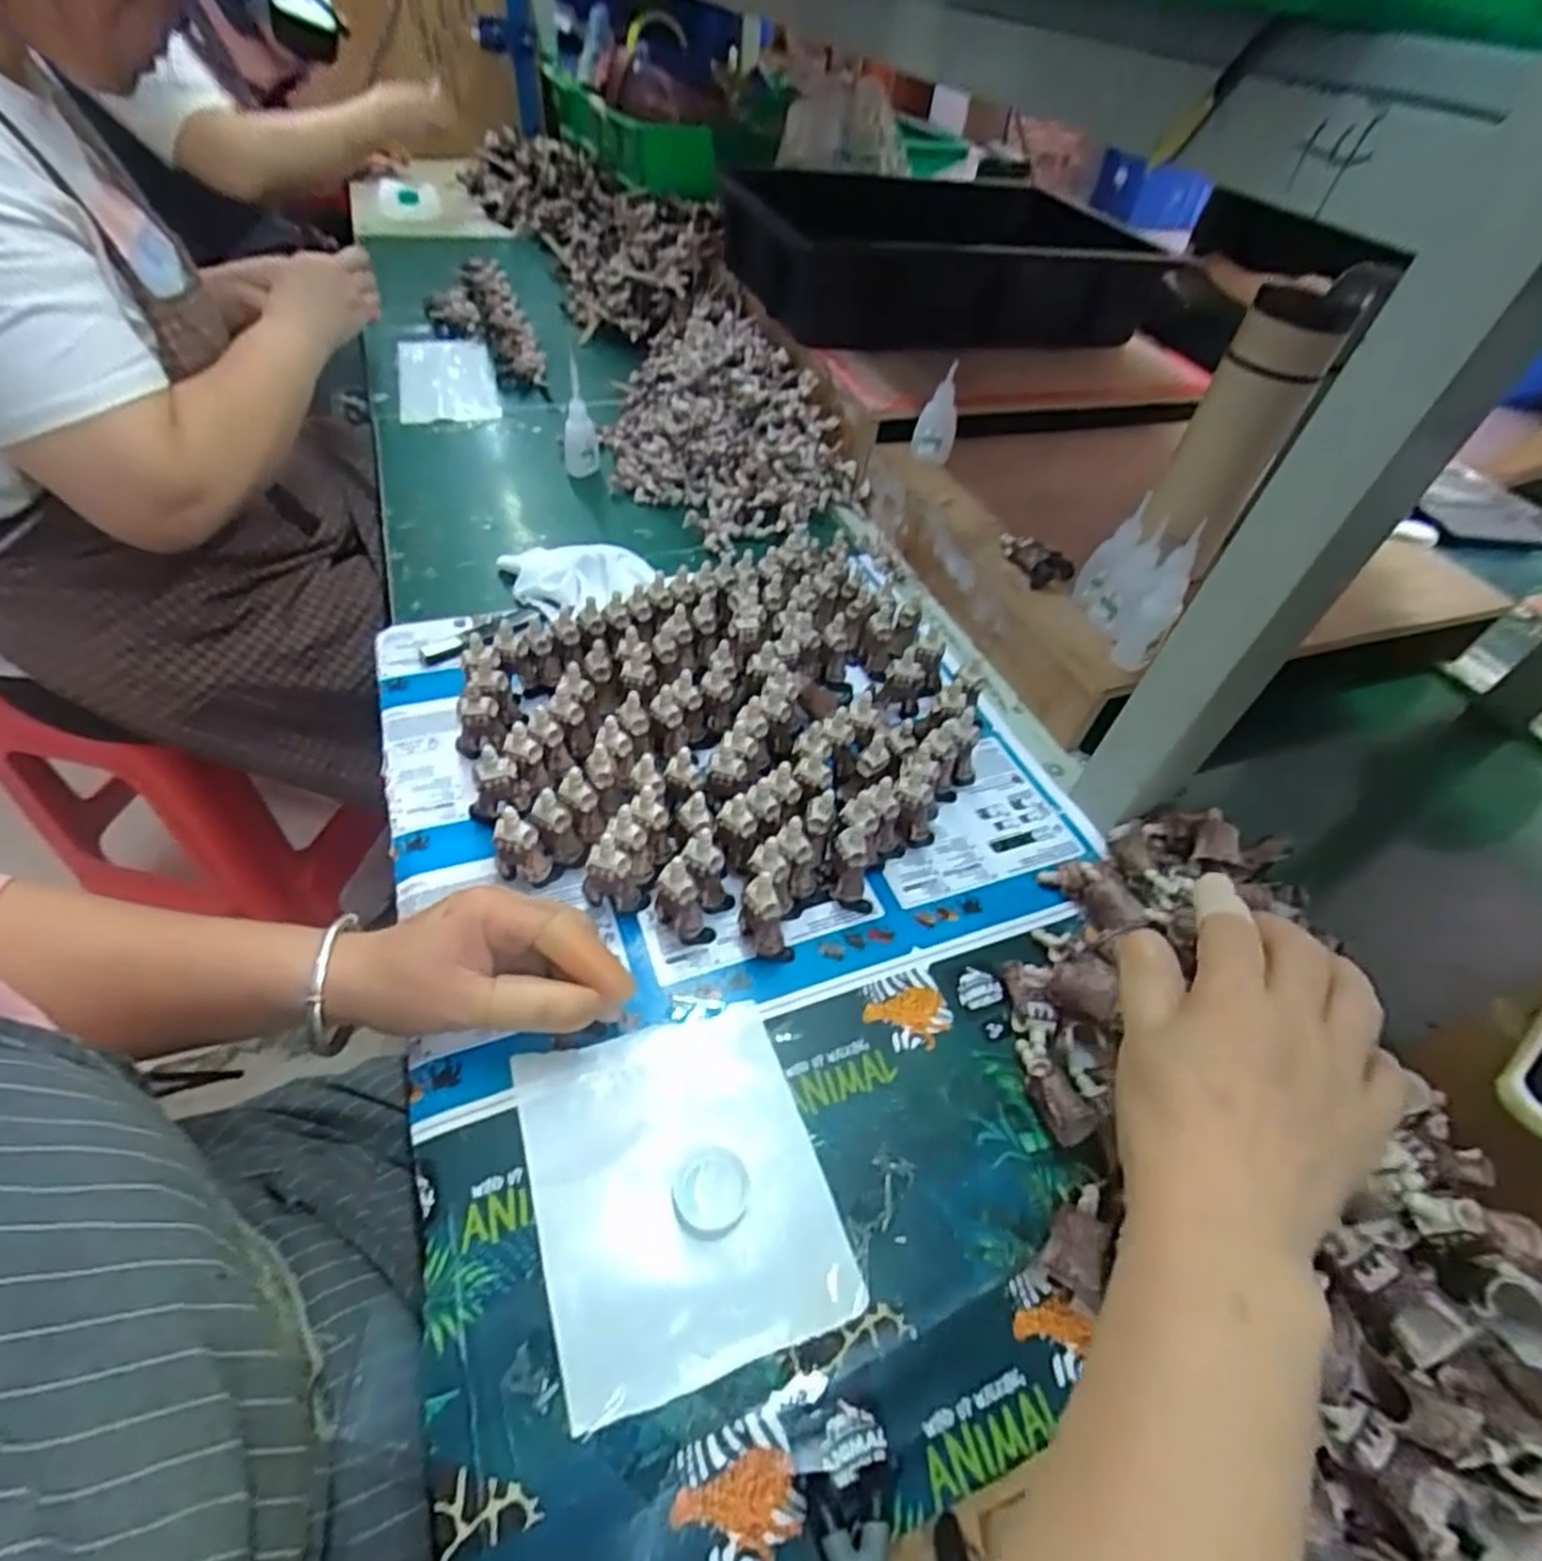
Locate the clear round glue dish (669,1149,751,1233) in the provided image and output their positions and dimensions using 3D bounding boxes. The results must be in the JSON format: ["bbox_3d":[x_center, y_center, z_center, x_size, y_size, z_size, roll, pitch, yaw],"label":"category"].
[{"bbox_3d":[-0.026,0.177,0.323,0.031,0.011,0.030,6,48,-2],"label":"clear round glue dish"}]

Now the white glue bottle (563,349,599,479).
[{"bbox_3d":[-0.185,-0.344,0.714,0.031,0.100,0.034,-5,50,-11],"label":"white glue bottle"}]

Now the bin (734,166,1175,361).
[{"bbox_3d":[0.174,-0.594,0.861,0.417,0.119,0.334,-11,52,-15],"label":"bin"}]

